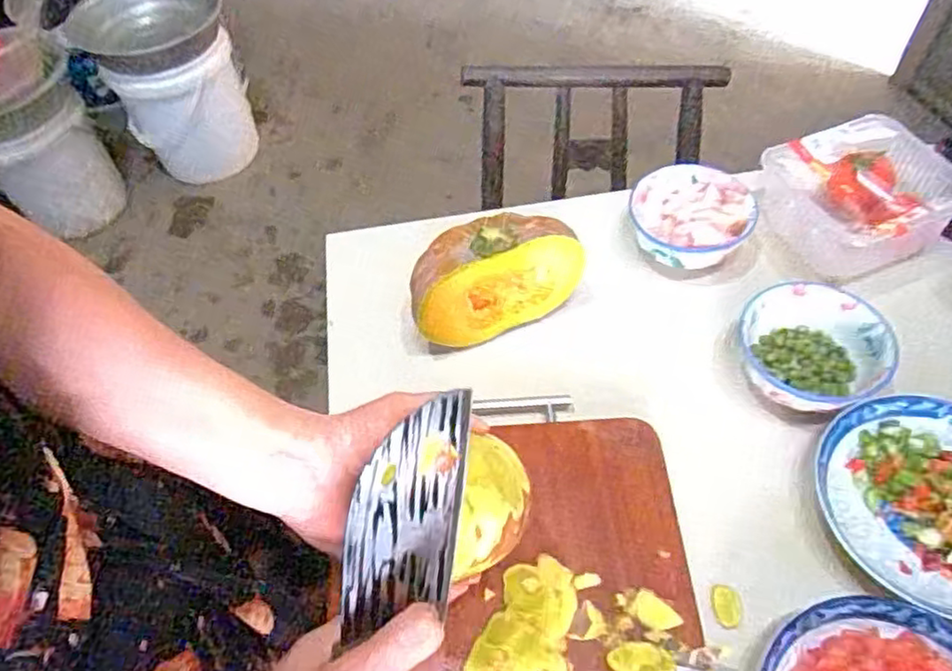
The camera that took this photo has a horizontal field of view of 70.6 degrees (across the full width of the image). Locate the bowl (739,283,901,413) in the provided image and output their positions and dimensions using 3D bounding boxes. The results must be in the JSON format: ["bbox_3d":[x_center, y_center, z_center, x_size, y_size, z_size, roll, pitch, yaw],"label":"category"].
[{"bbox_3d":[0.299,0.019,0.608,0.123,0.062,0.120,-2,53,2],"label":"bowl"}]

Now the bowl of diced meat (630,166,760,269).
[{"bbox_3d":[0.221,-0.115,0.708,0.118,0.066,0.114,-2,53,2],"label":"bowl of diced meat"}]

